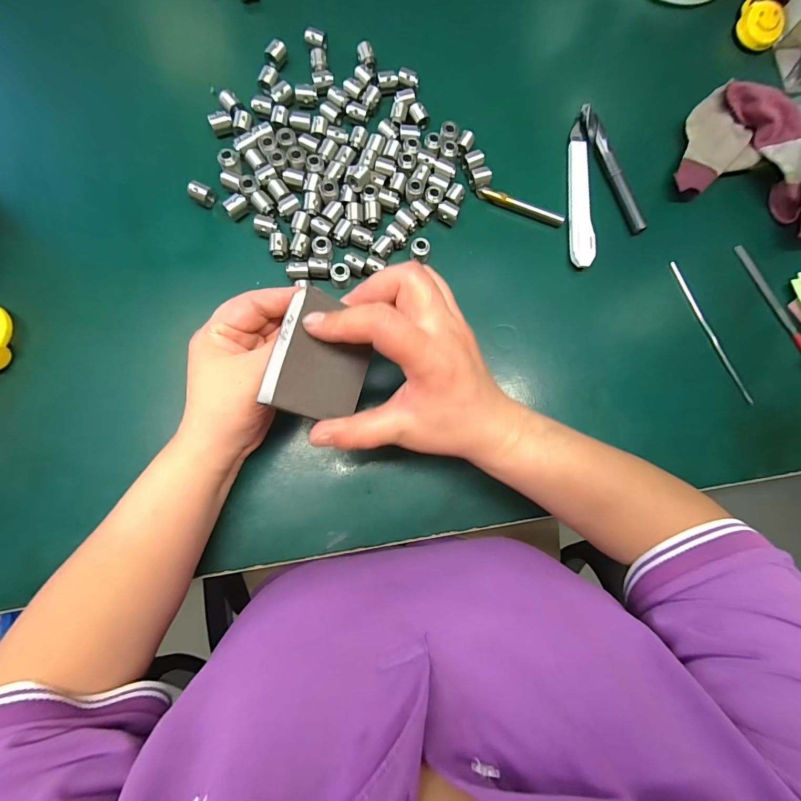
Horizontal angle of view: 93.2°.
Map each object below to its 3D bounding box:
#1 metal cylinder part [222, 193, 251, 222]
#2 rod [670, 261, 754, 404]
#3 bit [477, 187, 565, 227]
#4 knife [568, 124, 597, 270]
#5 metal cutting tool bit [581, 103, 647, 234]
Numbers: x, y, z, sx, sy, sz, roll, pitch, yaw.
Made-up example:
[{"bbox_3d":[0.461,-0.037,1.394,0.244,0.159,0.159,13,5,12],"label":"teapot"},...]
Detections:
[{"bbox_3d":[-0.138,-0.163,0.318,0.018,0.014,0.013,-32,87,-8],"label":"metal cylinder part"},{"bbox_3d":[0.281,-0.062,0.344,0.009,0.007,0.144,-24,86,-7],"label":"rod"},{"bbox_3d":[0.109,-0.175,0.343,0.081,0.011,0.009,17,82,-3],"label":"bit"},{"bbox_3d":[0.164,-0.190,0.343,0.020,0.007,0.144,2,83,-5],"label":"knife"},{"bbox_3d":[0.198,-0.217,0.352,0.012,0.008,0.130,-20,86,-7],"label":"metal cutting tool bit"}]

